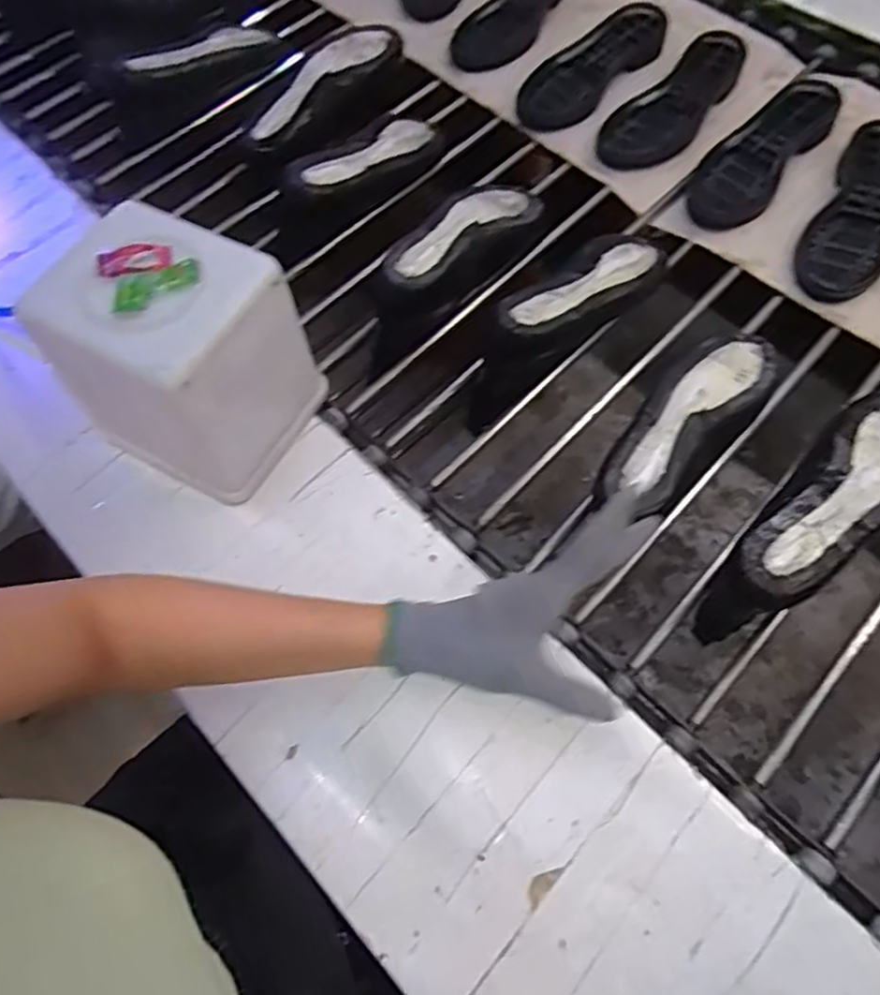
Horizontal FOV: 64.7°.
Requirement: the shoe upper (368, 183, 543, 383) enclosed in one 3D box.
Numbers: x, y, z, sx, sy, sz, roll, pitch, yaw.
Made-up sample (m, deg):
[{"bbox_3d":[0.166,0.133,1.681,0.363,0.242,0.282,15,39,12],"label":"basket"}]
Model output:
[{"bbox_3d":[-0.001,-0.247,0.703,0.260,0.085,0.100,-41,69,-17],"label":"shoe upper"}]

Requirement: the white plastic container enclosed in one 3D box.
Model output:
[{"bbox_3d":[-0.204,-0.110,0.548,0.156,0.155,0.135,24,67,14],"label":"white plastic container"}]

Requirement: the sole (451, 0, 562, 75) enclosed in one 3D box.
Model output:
[{"bbox_3d":[0.107,-0.668,0.948,0.093,0.030,0.284,28,68,16],"label":"sole"}]

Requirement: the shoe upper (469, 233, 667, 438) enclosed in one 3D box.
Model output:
[{"bbox_3d":[0.122,-0.183,0.665,0.276,0.085,0.074,-38,68,-15],"label":"shoe upper"}]

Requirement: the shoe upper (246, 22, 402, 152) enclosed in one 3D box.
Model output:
[{"bbox_3d":[-0.138,-0.482,0.833,0.068,0.068,0.227,36,70,18],"label":"shoe upper"}]

